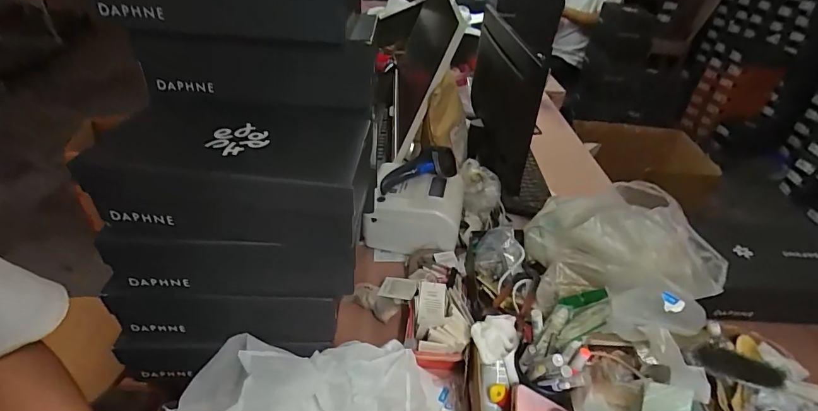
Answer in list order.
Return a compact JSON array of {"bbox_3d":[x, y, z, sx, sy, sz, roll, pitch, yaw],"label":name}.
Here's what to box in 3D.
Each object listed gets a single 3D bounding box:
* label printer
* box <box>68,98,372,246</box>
[{"bbox_3d":[0.011,0.014,0.894,0.194,0.133,0.136,7,37,5],"label":"label printer"},{"bbox_3d":[-0.200,-0.048,0.518,0.286,0.109,0.160,4,37,1],"label":"box"}]

